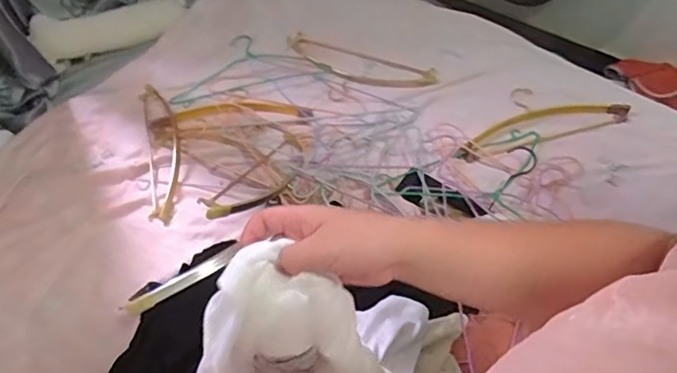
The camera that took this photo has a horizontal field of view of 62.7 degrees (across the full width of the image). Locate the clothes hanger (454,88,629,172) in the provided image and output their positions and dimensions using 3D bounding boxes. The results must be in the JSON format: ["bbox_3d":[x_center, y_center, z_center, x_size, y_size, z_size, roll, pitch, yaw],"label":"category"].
[{"bbox_3d":[0.405,-0.140,1.153,0.356,0.019,0.156,-19,54,-9],"label":"clothes hanger"}]

